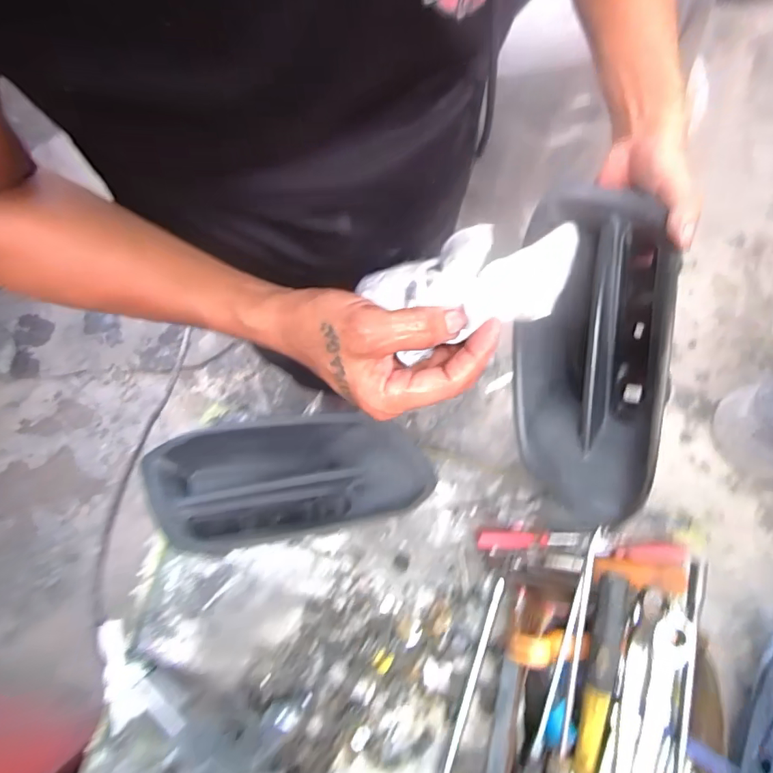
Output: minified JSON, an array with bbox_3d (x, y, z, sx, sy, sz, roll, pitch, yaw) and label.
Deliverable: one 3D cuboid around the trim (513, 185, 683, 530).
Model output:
[{"bbox_3d":[0.178,-0.034,0.410,0.110,0.100,0.294,5,89,1],"label":"trim"}]

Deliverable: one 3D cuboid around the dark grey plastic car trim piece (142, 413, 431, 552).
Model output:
[{"bbox_3d":[-0.102,0.096,0.506,0.288,0.054,0.132,-10,76,-3],"label":"dark grey plastic car trim piece"}]

